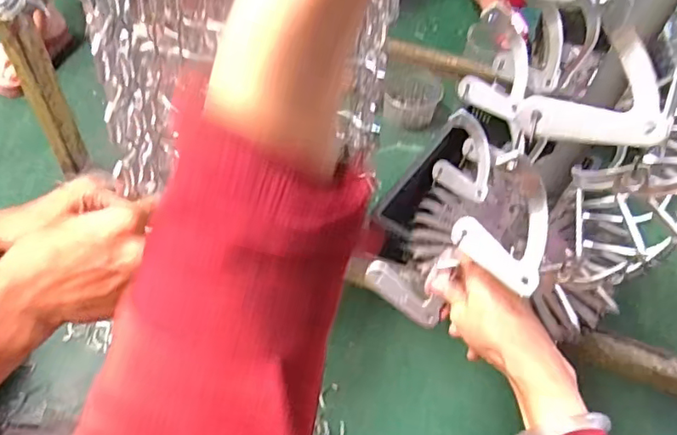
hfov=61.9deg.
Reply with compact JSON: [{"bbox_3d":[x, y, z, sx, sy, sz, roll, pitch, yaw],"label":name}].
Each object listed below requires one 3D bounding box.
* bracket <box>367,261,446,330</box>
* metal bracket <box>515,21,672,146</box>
[{"bbox_3d":[0.057,0.066,0.489,0.074,0.017,0.024,37,55,2],"label":"bracket"},{"bbox_3d":[0.143,-0.057,0.307,0.061,0.070,0.018,53,35,1],"label":"metal bracket"}]

